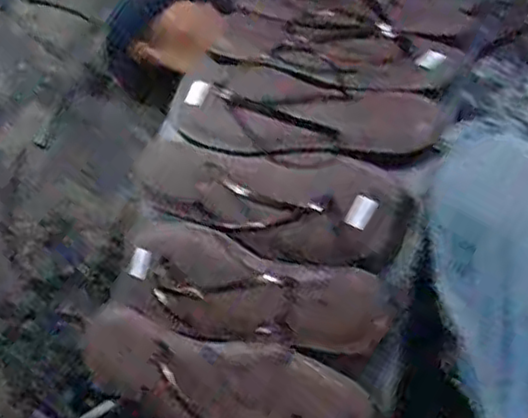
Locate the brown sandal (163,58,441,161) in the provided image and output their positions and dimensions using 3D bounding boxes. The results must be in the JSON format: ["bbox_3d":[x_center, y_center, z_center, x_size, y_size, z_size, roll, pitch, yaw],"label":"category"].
[{"bbox_3d":[0.025,-0.083,0.593,0.240,0.032,0.092,12,66,25],"label":"brown sandal"}]

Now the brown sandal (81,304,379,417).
[{"bbox_3d":[-0.048,0.146,0.564,0.277,0.040,0.090,13,66,27],"label":"brown sandal"}]

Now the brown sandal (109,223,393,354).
[{"bbox_3d":[-0.019,0.064,0.557,0.241,0.032,0.079,8,65,27],"label":"brown sandal"}]

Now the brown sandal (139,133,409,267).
[{"bbox_3d":[-0.012,-0.015,0.569,0.259,0.041,0.086,13,66,28],"label":"brown sandal"}]

